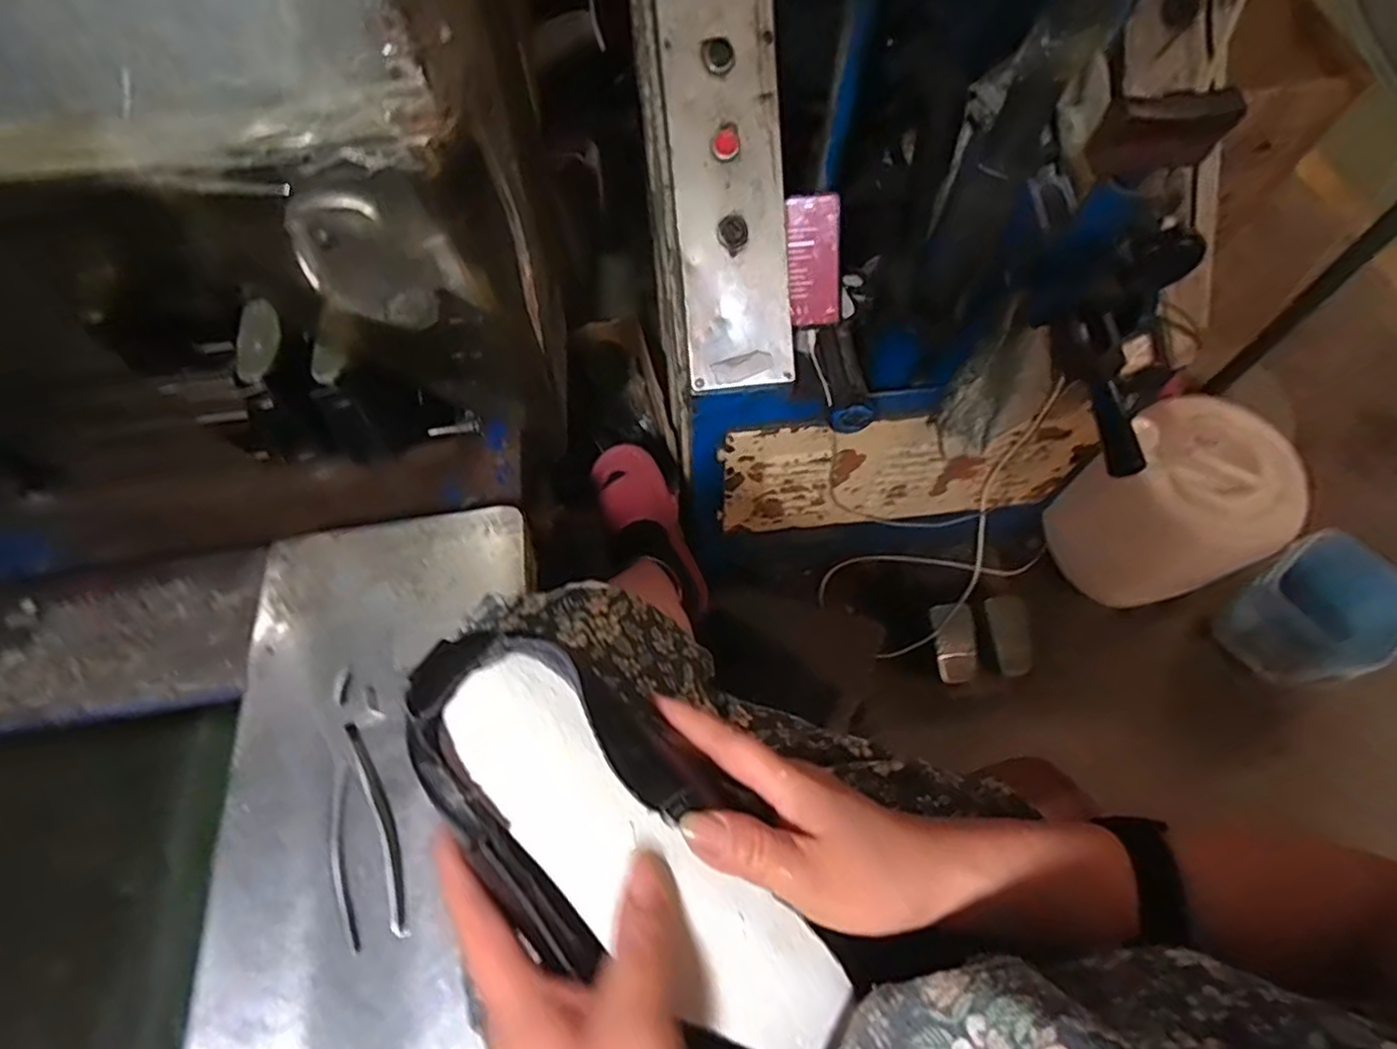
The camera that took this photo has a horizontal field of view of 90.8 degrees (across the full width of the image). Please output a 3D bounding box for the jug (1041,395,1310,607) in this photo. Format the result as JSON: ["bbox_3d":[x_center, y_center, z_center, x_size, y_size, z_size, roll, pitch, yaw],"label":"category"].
[{"bbox_3d":[0.857,-0.020,1.265,0.256,0.323,0.291,-29,67,-13],"label":"jug"}]

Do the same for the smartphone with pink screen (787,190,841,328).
[{"bbox_3d":[0.144,-0.326,0.859,0.061,0.155,0.009,-1,31,13],"label":"smartphone with pink screen"}]

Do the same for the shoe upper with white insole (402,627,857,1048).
[{"bbox_3d":[-0.025,0.152,0.309,0.252,0.052,0.089,47,71,-6],"label":"shoe upper with white insole"}]

